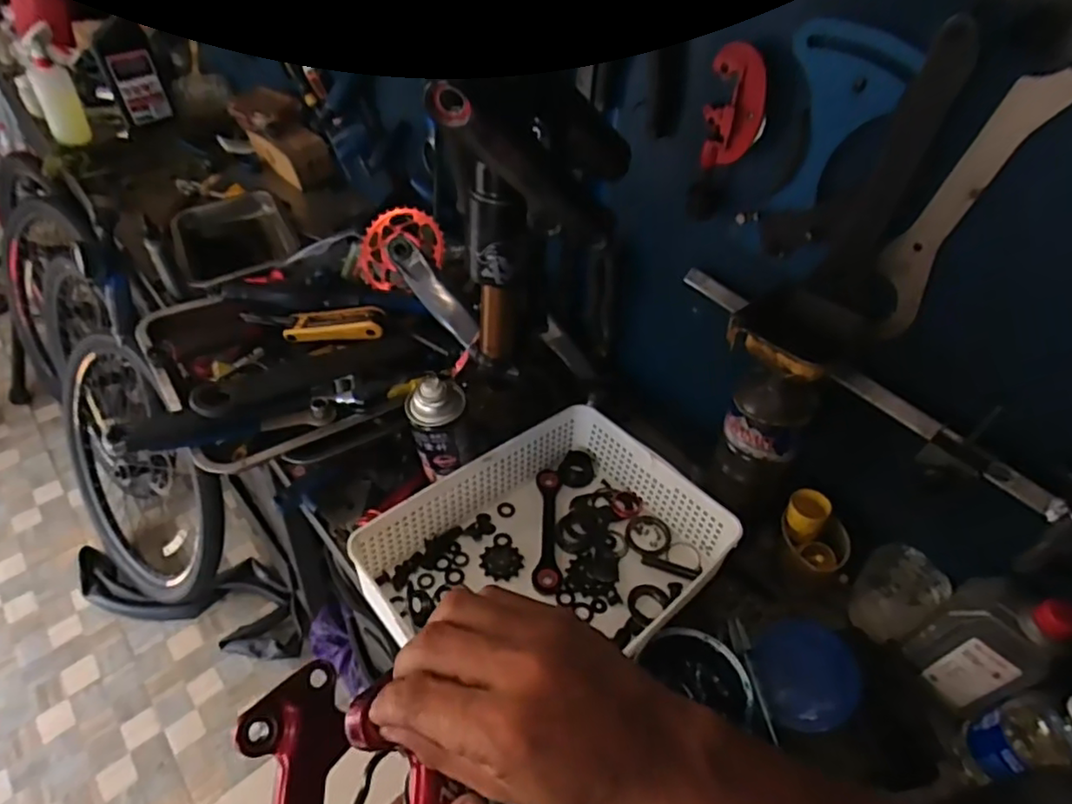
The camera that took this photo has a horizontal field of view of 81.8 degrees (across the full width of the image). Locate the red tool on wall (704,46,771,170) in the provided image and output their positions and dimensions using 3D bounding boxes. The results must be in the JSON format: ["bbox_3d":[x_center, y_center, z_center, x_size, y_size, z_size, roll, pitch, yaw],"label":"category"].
[{"bbox_3d":[0.169,-0.248,0.526,0.051,0.096,0.018,19,48,14],"label":"red tool on wall"}]

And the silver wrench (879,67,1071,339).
[{"bbox_3d":[0.309,-0.139,0.459,0.005,0.208,0.046,-21,56,-29],"label":"silver wrench"}]

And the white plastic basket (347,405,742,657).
[{"bbox_3d":[0.012,0.159,0.637,0.325,0.083,0.244,-30,55,-30],"label":"white plastic basket"}]

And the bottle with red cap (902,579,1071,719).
[{"bbox_3d":[0.400,0.214,0.551,0.044,0.158,0.081,-30,55,-28],"label":"bottle with red cap"}]

